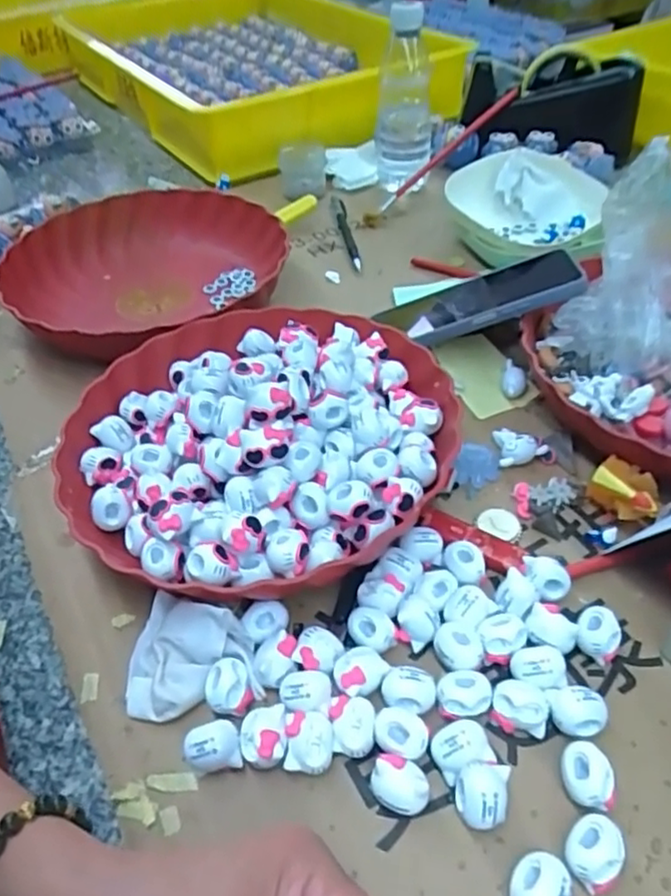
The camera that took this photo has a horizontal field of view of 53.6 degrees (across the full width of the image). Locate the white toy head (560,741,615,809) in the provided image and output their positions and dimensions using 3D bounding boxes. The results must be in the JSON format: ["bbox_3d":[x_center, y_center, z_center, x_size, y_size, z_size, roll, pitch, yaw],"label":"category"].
[{"bbox_3d":[0.109,0.144,0.289,0.019,0.019,0.026,-1,44,4],"label":"white toy head"}]

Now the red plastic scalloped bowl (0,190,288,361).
[{"bbox_3d":[-0.160,-0.153,0.583,0.228,0.055,0.237,-2,44,2],"label":"red plastic scalloped bowl"}]

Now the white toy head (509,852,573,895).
[{"bbox_3d":[0.080,0.174,0.260,0.022,0.018,0.025,23,50,25],"label":"white toy head"}]

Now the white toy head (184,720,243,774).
[{"bbox_3d":[-0.055,0.137,0.304,0.025,0.021,0.018,-2,44,2],"label":"white toy head"}]

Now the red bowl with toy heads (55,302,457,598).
[{"bbox_3d":[-0.048,-0.012,0.412,0.237,0.077,0.231,24,51,26],"label":"red bowl with toy heads"}]

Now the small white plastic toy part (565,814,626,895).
[{"bbox_3d":[0.104,0.164,0.268,0.021,0.019,0.025,21,49,23],"label":"small white plastic toy part"}]

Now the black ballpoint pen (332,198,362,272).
[{"bbox_3d":[0.010,-0.223,0.675,0.011,0.011,0.156,-7,44,-2],"label":"black ballpoint pen"}]

